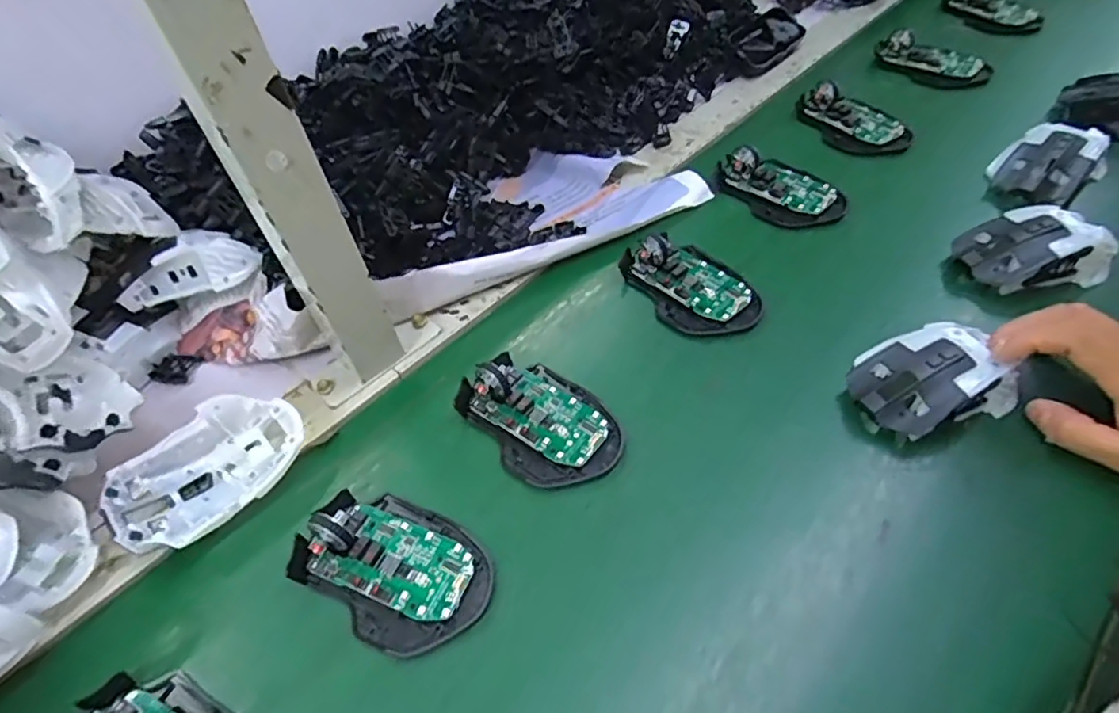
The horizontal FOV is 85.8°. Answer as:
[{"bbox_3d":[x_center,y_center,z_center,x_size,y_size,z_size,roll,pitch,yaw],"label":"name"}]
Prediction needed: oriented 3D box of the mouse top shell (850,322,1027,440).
[{"bbox_3d":[0.233,0.010,0.370,0.103,0.037,0.061,-15,52,-8],"label":"mouse top shell"}]

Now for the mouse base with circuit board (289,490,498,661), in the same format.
[{"bbox_3d":[-0.092,0.111,0.329,0.108,0.028,0.071,26,57,23],"label":"mouse base with circuit board"}]

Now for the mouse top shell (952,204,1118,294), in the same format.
[{"bbox_3d":[0.349,-0.078,0.441,0.099,0.041,0.053,-11,48,3],"label":"mouse top shell"}]

